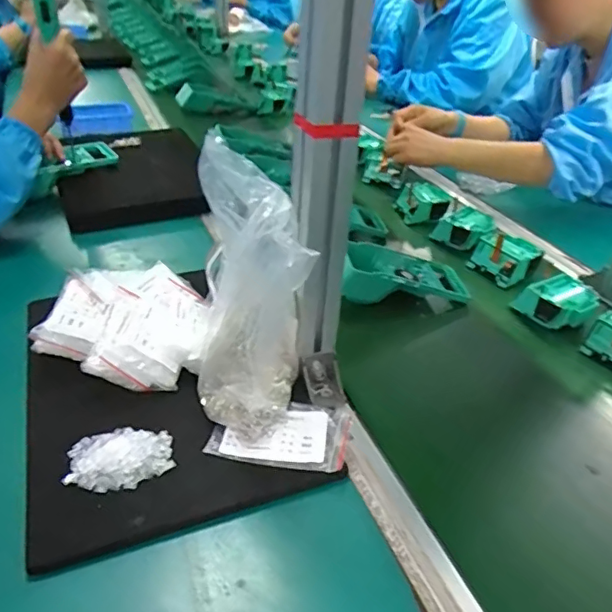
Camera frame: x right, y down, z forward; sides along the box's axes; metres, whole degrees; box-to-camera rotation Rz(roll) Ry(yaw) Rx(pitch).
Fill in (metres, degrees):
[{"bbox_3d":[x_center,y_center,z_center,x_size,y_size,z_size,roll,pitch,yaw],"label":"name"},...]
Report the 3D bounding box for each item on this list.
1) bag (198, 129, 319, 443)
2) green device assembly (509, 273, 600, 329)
[{"bbox_3d":[-0.052,-0.005,0.478,0.096,0.215,0.152,2,33,-4],"label":"bag"},{"bbox_3d":[0.315,-0.005,0.694,0.080,0.036,0.075,-13,37,-26],"label":"green device assembly"}]

